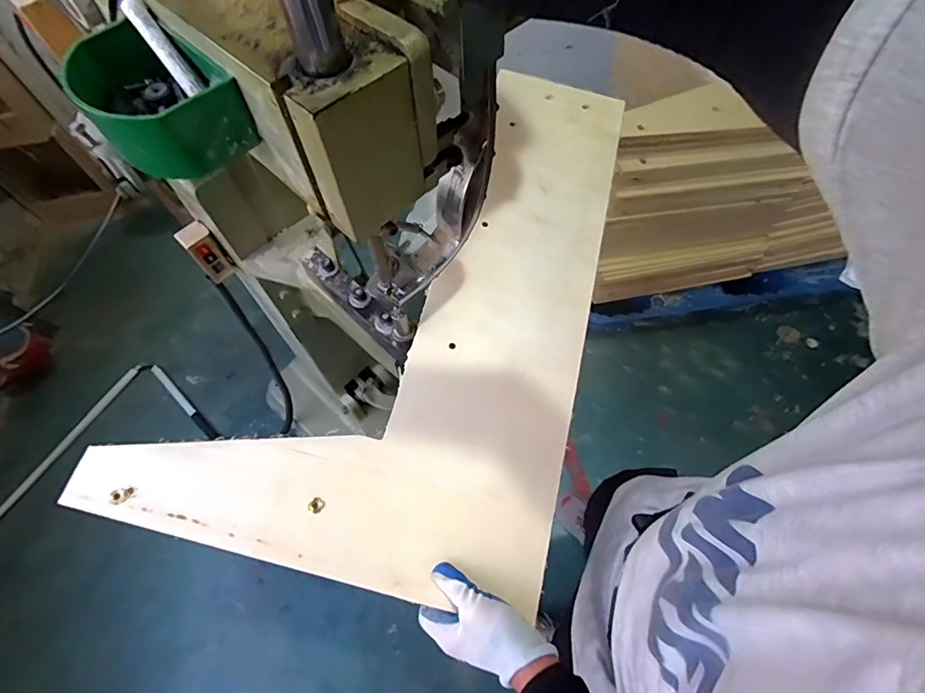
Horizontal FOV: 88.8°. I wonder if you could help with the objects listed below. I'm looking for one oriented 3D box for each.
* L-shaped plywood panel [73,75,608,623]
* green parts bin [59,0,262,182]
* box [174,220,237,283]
[{"bbox_3d":[-0.074,-0.099,0.648,0.506,0.026,0.756,16,70,1],"label":"L-shaped plywood panel"},{"bbox_3d":[-0.250,-0.200,0.381,0.097,0.055,0.149,-39,66,-18],"label":"green parts bin"},{"bbox_3d":[-0.473,-0.173,0.876,0.054,0.115,0.044,-41,66,-19],"label":"box"}]

